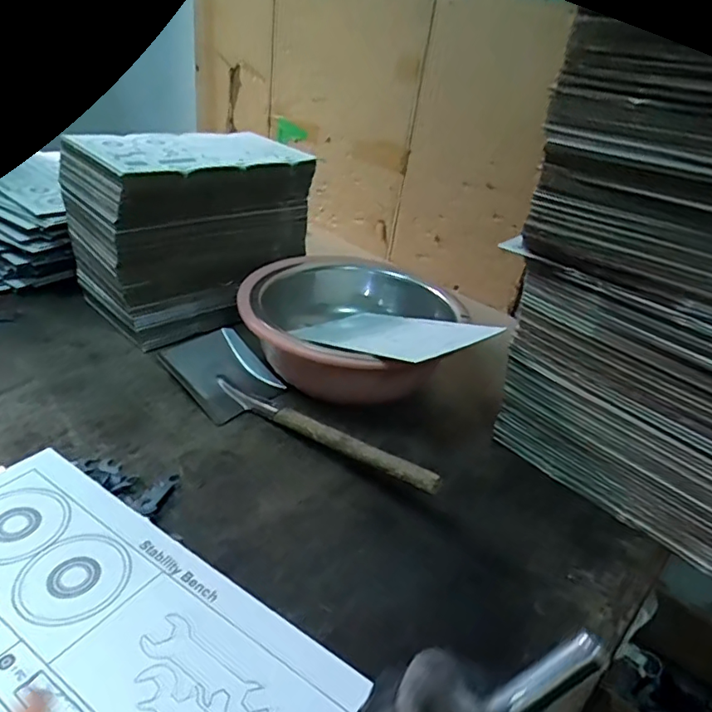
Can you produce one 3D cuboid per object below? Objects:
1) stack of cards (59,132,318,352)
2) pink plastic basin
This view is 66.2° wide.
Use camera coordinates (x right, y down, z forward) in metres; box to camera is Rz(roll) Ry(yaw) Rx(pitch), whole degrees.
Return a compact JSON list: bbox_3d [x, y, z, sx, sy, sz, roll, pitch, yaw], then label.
[{"bbox_3d":[-0.291,-0.228,1.004,0.373,0.294,0.236,-19,41,-38],"label":"stack of cards"},{"bbox_3d":[-0.021,-0.044,0.922,0.353,0.139,0.337,6,32,-3],"label":"pink plastic basin"}]

